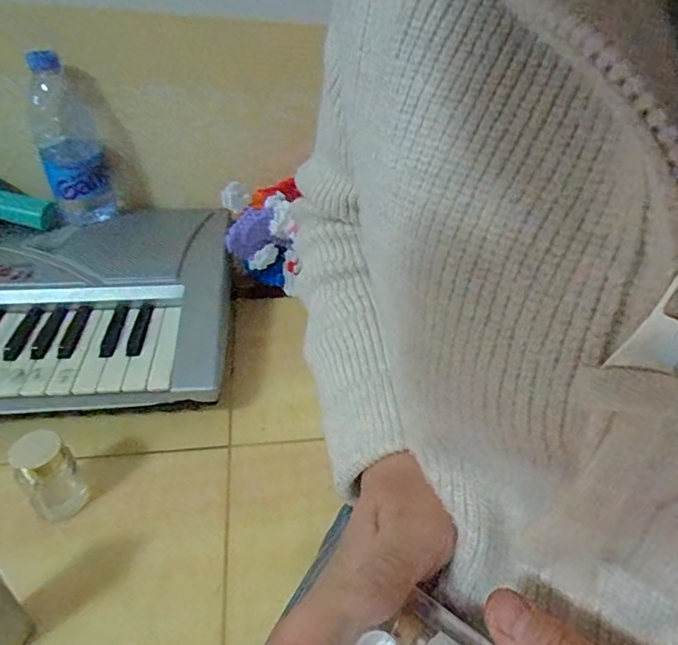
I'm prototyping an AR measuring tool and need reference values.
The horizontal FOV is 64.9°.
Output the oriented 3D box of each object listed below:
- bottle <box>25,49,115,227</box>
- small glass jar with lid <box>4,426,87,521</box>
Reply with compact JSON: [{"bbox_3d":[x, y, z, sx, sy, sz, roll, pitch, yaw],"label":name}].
[{"bbox_3d":[-0.323,-0.214,0.644,0.070,0.185,0.067,-11,44,-18],"label":"bottle"},{"bbox_3d":[-0.247,0.133,0.458,0.040,0.079,0.040,3,42,-3],"label":"small glass jar with lid"}]

